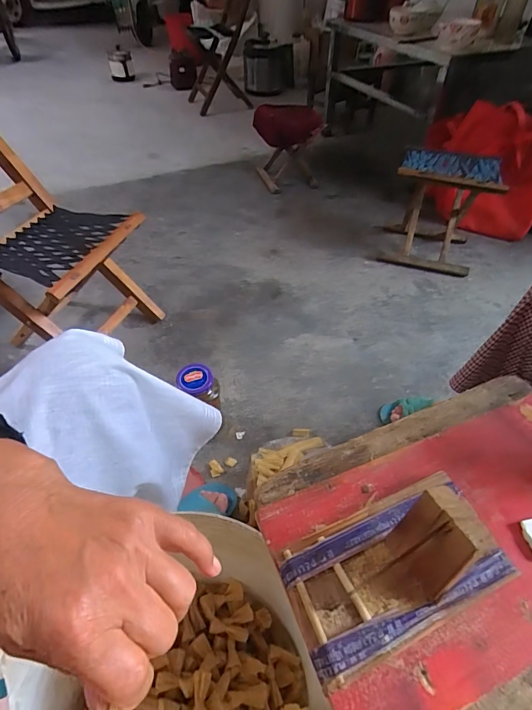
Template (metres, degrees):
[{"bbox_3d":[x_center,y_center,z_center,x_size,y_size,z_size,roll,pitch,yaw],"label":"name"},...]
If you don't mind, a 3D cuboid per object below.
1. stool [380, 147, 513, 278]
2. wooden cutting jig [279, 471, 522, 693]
[{"bbox_3d":[0.575,-0.483,1.301,0.288,0.308,0.251,14,49,11],"label":"stool"},{"bbox_3d":[0.094,0.134,0.261,0.159,0.081,0.085,-17,51,-16],"label":"wooden cutting jig"}]

